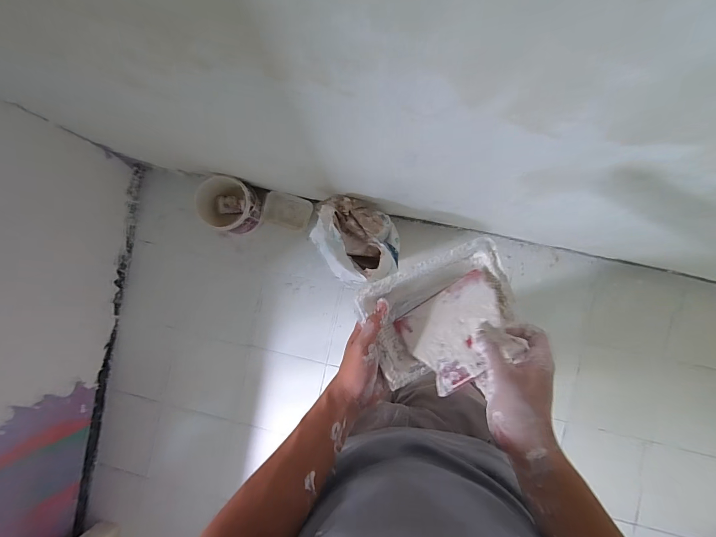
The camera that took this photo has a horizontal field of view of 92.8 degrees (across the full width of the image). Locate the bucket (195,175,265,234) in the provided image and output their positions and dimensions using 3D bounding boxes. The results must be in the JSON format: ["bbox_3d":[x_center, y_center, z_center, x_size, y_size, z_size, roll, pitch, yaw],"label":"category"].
[{"bbox_3d":[-0.441,-0.215,1.207,0.184,0.152,0.179,-1,87,9],"label":"bucket"}]

